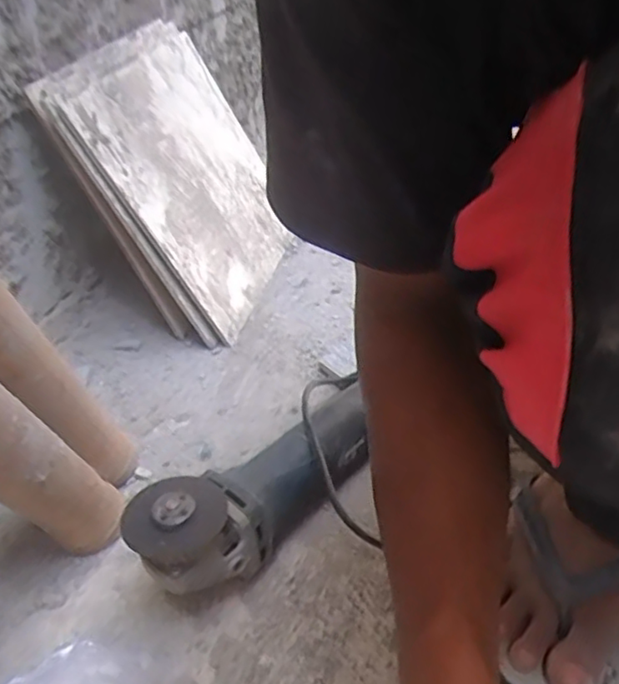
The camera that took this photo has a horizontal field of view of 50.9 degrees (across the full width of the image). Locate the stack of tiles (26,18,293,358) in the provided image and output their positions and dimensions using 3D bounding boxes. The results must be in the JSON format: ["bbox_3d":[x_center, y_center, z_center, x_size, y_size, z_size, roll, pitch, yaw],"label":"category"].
[{"bbox_3d":[-0.144,-0.198,0.772,0.045,0.321,0.317,-19,28,29],"label":"stack of tiles"}]

